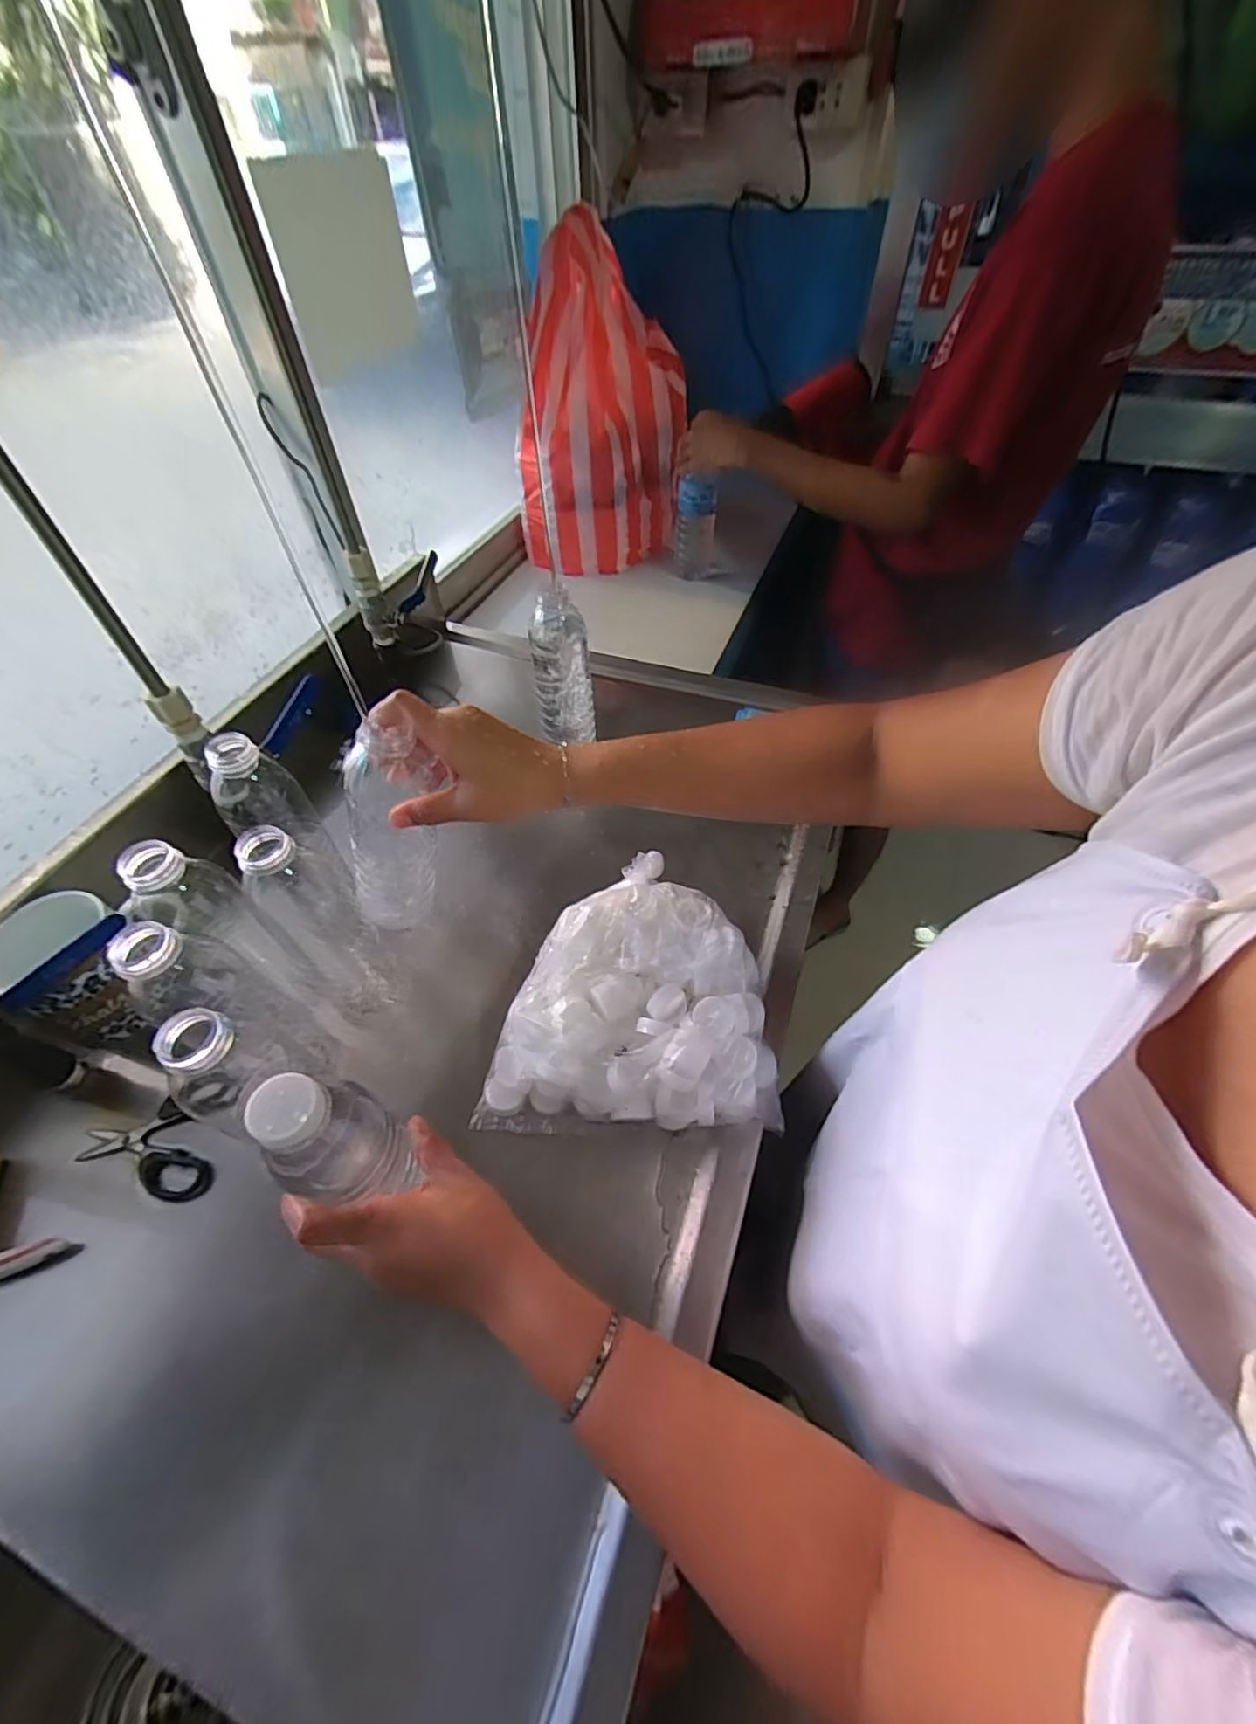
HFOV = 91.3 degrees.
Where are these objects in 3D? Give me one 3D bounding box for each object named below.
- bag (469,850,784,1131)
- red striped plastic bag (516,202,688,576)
[{"bbox_3d":[0.002,0.103,0.504,0.214,0.073,0.200,1,51,3],"label":"bag"},{"bbox_3d":[-0.042,-0.694,0.966,0.271,0.392,0.158,-4,51,-2],"label":"red striped plastic bag"}]

